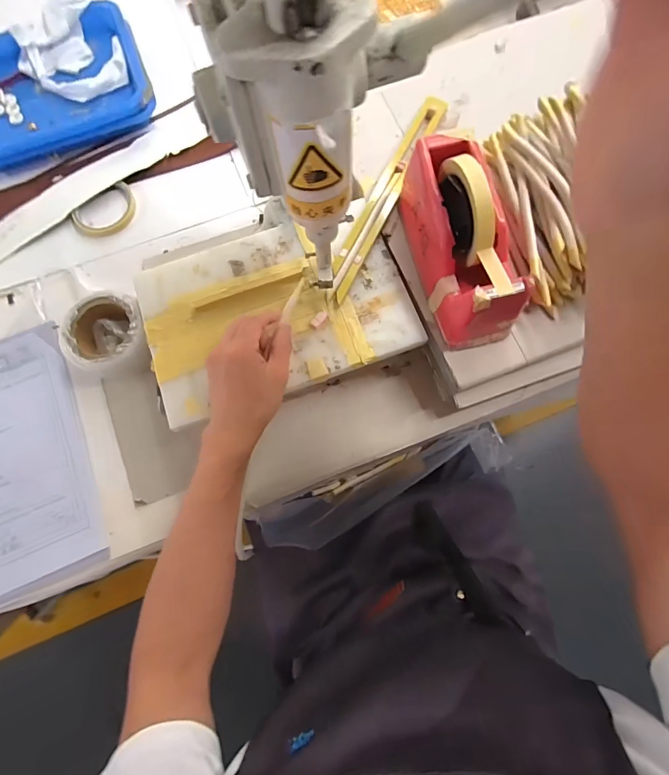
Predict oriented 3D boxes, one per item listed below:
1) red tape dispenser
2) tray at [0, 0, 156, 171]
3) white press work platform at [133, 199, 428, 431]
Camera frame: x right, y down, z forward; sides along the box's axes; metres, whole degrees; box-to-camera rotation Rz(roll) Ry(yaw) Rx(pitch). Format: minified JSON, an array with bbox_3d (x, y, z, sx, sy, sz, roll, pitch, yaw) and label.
[{"bbox_3d":[0.133,-0.154,0.416,0.075,0.122,0.199,-17,76,-3],"label":"red tape dispenser"},{"bbox_3d":[-0.422,-0.441,0.597,0.286,0.045,0.202,-21,76,-4],"label":"tray"},{"bbox_3d":[-0.068,-0.094,0.463,0.299,0.017,0.202,-22,77,-4],"label":"white press work platform"}]

